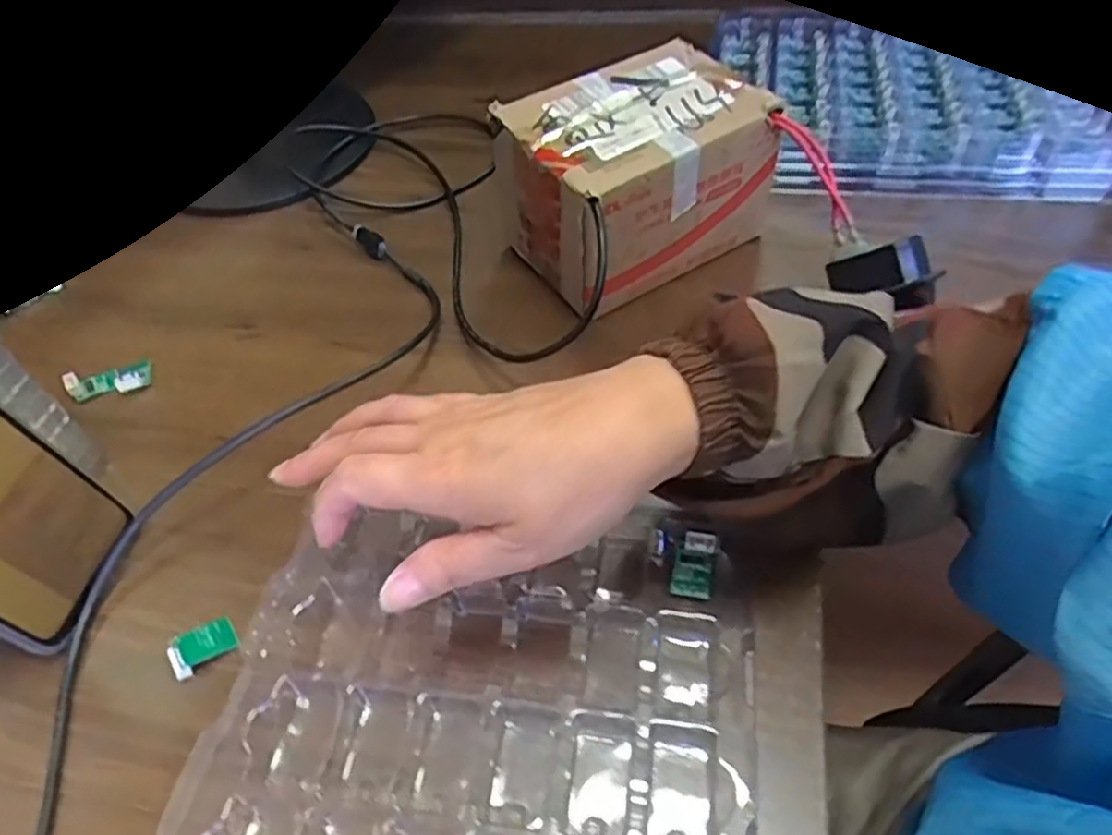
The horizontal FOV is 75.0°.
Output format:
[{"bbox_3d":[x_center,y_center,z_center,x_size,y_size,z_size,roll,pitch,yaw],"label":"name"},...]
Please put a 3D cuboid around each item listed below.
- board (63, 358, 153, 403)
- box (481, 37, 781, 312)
[{"bbox_3d":[-0.269,-0.022,0.436,0.046,0.011,0.023,-17,50,-10],"label":"board"},{"bbox_3d":[0.052,-0.141,0.444,0.148,0.103,0.107,-28,53,-18],"label":"box"}]

